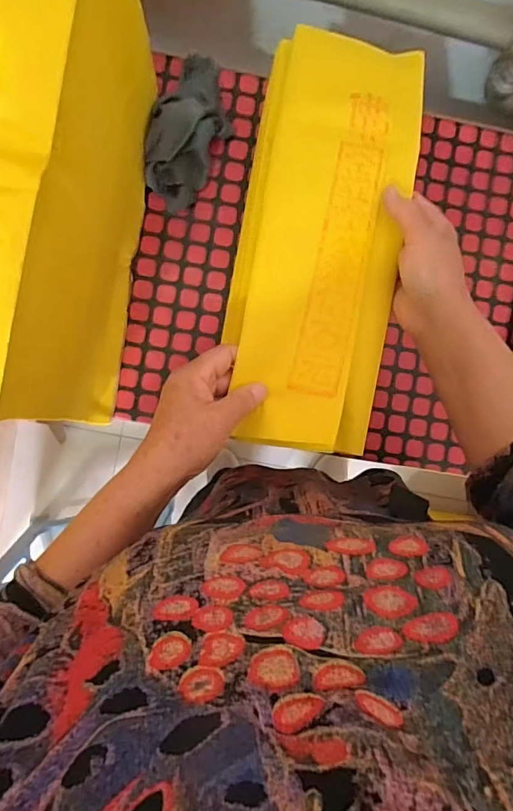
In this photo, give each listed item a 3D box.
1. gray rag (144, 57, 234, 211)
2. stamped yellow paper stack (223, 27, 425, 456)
[{"bbox_3d":[-0.070,-0.302,0.503,0.073,0.062,0.168,22,83,-4],"label":"gray rag"},{"bbox_3d":[0.057,-0.141,0.393,0.135,0.022,0.349,7,87,-6],"label":"stamped yellow paper stack"}]

